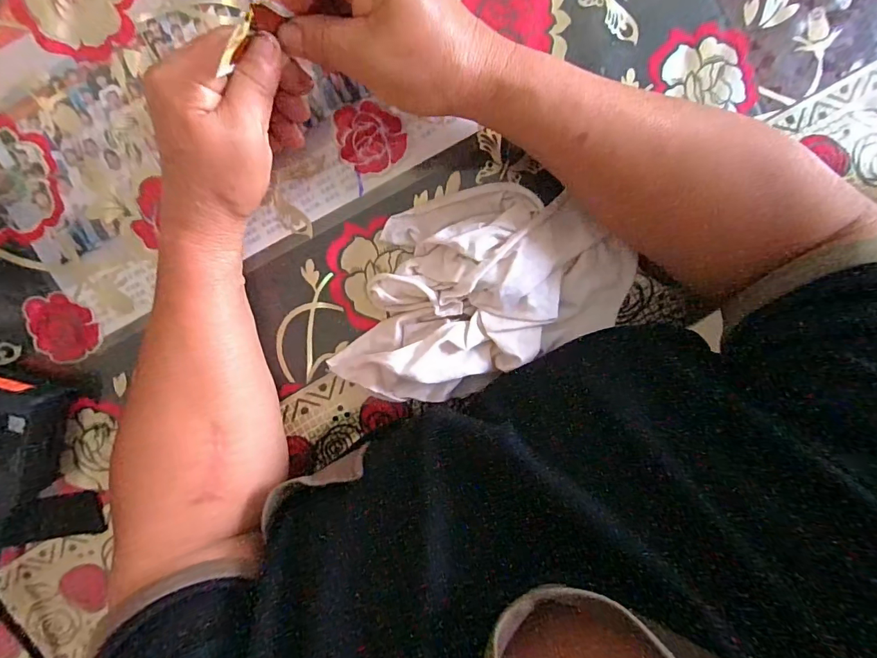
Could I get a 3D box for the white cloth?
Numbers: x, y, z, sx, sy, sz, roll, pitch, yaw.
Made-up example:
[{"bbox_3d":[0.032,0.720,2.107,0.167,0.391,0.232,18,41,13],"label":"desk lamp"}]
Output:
[{"bbox_3d":[0.025,-0.027,0.287,0.197,0.044,0.119,-23,99,1],"label":"white cloth"}]

